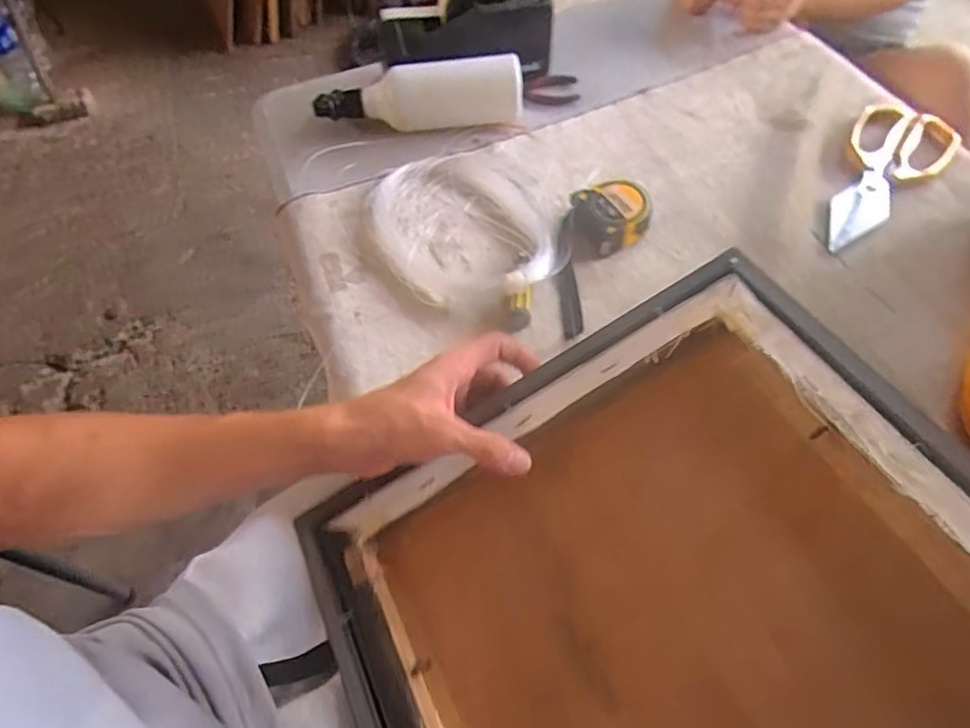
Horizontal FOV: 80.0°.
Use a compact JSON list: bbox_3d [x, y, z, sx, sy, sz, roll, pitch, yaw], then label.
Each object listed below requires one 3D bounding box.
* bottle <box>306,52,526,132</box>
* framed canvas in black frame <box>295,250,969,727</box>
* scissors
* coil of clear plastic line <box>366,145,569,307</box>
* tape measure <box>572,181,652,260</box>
[{"bbox_3d":[-0.075,-0.308,0.656,0.235,0.052,0.050,-5,63,-3],"label":"bottle"},{"bbox_3d":[0.096,0.140,0.290,0.332,0.031,0.325,-32,59,0],"label":"framed canvas in black frame"},{"bbox_3d":[0.403,-0.191,0.585,0.094,0.012,0.221,30,64,22],"label":"scissors"},{"bbox_3d":[-0.018,-0.152,0.577,0.190,0.027,0.229,-12,57,-4],"label":"coil of clear plastic line"},{"bbox_3d":[0.123,-0.142,0.563,0.071,0.041,0.064,-13,59,-5],"label":"tape measure"}]

